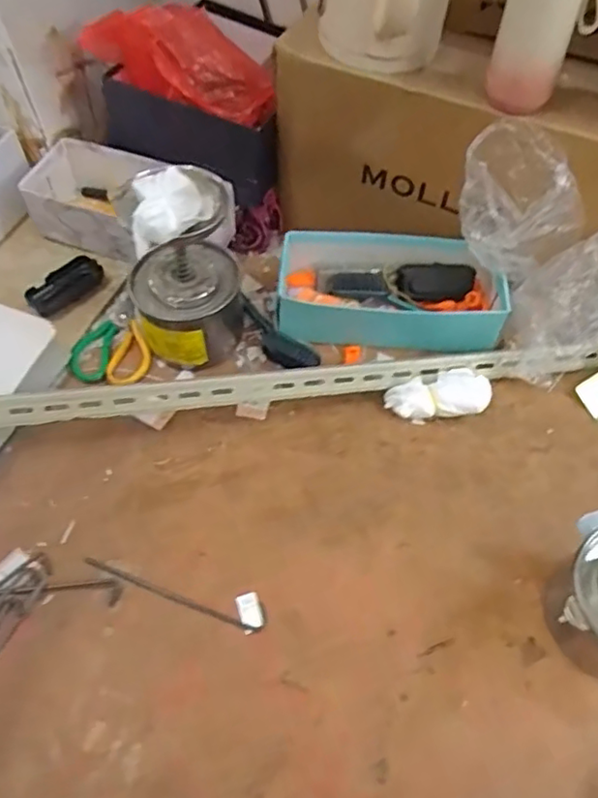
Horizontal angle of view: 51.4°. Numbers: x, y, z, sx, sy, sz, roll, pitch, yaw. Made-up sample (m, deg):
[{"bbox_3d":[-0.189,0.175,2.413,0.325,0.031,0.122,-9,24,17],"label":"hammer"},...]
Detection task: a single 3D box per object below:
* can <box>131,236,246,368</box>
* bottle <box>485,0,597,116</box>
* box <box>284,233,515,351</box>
[{"bbox_3d":[-0.150,-0.126,0.847,0.145,0.121,0.133,-12,59,-7],"label":"can"},{"bbox_3d":[0.255,-0.391,0.629,0.091,0.188,0.074,18,60,11],"label":"bottle"},{"bbox_3d":[0.124,-0.151,0.870,0.306,0.078,0.146,3,58,3],"label":"box"}]

